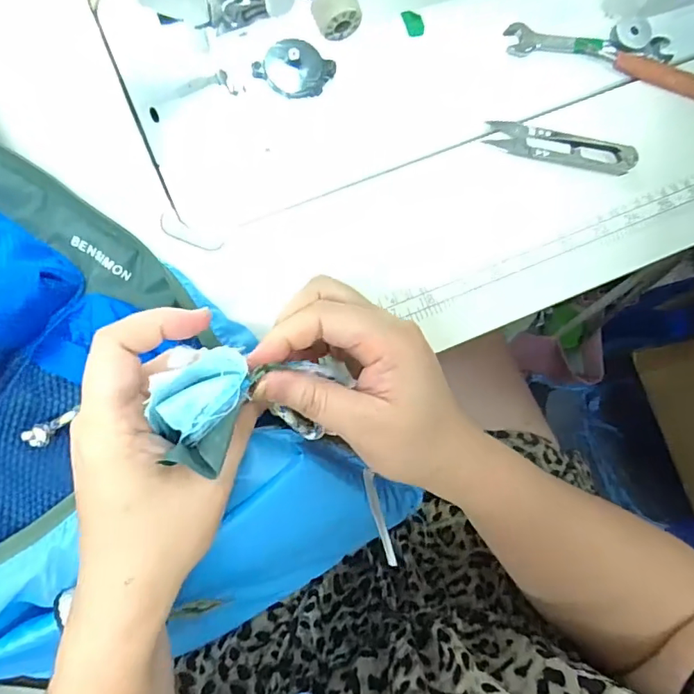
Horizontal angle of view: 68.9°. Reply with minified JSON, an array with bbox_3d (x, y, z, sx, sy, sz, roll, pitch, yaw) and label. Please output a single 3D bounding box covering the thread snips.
[{"bbox_3d":[0.144,-0.135,0.340,0.099,0.011,0.021,10,82,-4],"label":"thread snips"}]

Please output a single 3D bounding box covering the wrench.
[{"bbox_3d":[0.171,-0.211,0.351,0.121,0.007,0.022,-3,83,-6],"label":"wrench"}]

